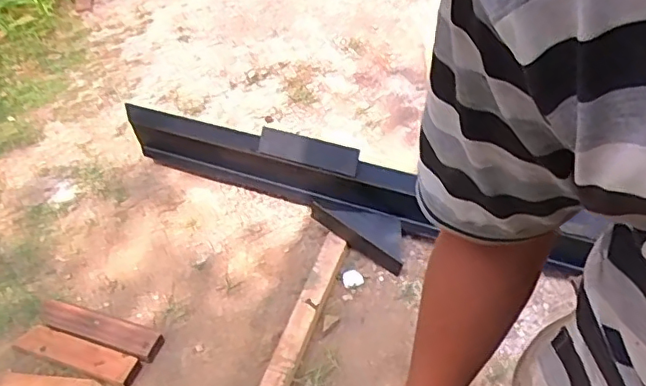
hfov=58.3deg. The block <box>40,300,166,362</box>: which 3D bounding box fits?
[{"bbox_3d":[-0.585,0.342,1.488,0.393,0.037,0.079,13,48,19],"label":"block"}]

